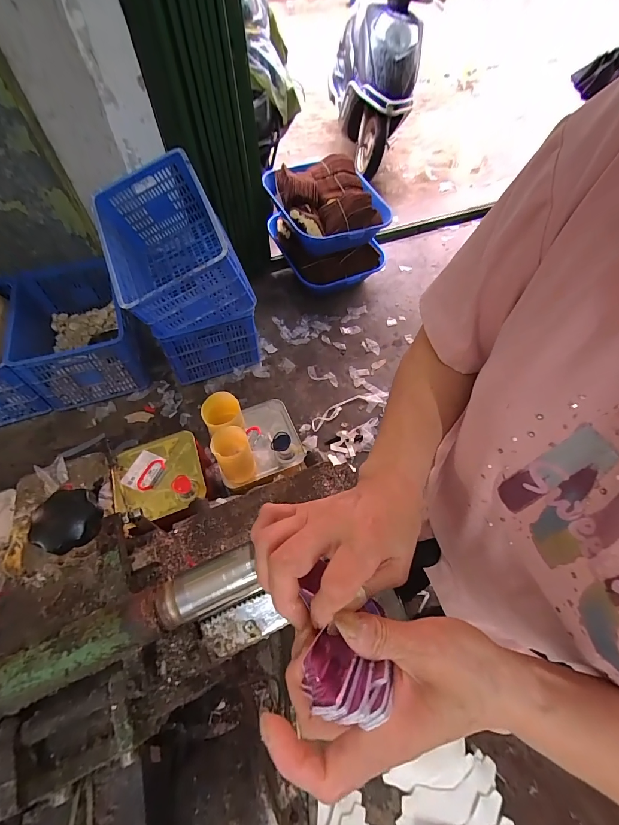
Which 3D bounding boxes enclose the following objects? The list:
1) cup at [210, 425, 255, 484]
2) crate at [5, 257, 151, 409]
[{"bbox_3d":[-0.192,0.109,0.868,0.087,0.149,0.088,0,57,0],"label":"cup"},{"bbox_3d":[-1.041,-0.348,1.506,0.500,0.317,0.571,-20,59,-13],"label":"crate"}]

